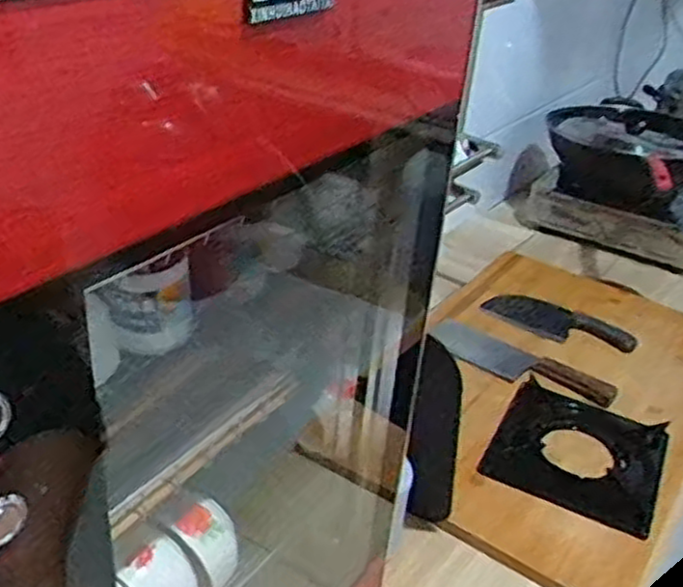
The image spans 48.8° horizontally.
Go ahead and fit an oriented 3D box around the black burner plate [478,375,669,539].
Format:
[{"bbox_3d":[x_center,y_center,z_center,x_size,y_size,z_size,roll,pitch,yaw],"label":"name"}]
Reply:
[{"bbox_3d":[0.313,0.205,0.991,0.204,0.023,0.204,20,34,21],"label":"black burner plate"}]

